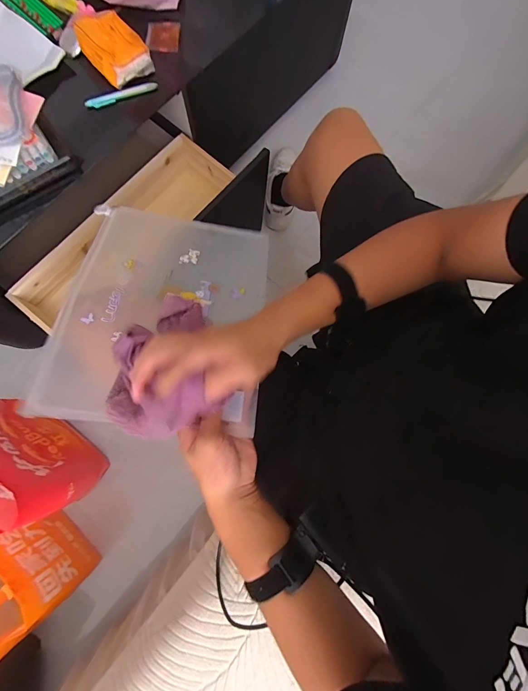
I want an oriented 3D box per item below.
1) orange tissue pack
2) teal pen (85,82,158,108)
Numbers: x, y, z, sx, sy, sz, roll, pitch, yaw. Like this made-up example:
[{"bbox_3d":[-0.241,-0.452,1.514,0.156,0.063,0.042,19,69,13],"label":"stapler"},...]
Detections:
[{"bbox_3d":[-0.279,-0.556,0.609,0.109,0.057,0.109,-26,81,-8],"label":"orange tissue pack"},{"bbox_3d":[-0.271,-0.479,0.625,0.137,0.016,0.014,-24,79,-6],"label":"teal pen"}]

